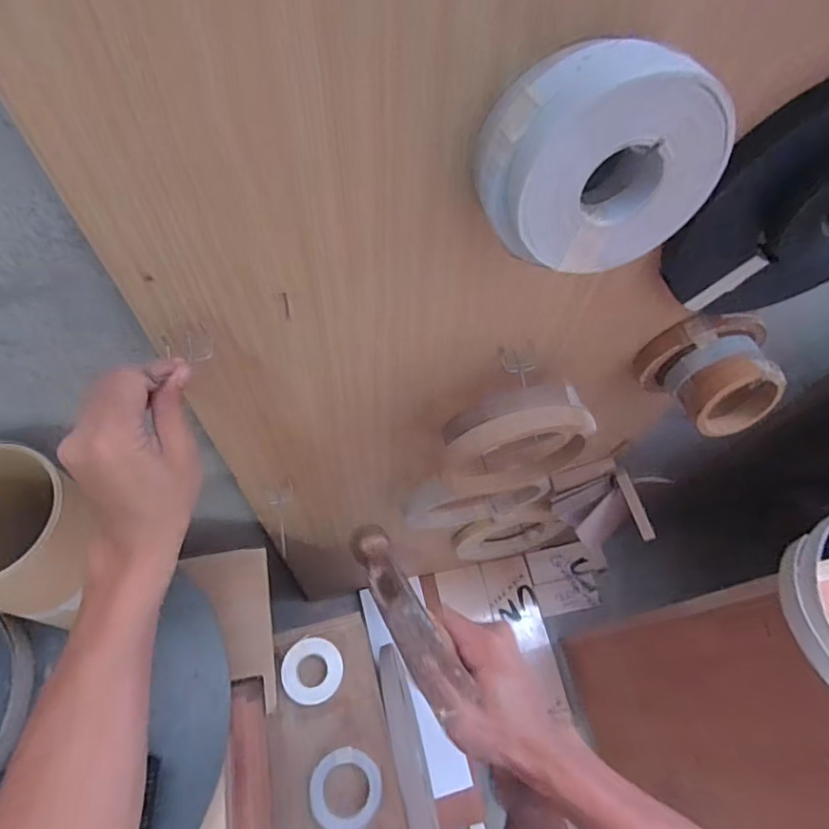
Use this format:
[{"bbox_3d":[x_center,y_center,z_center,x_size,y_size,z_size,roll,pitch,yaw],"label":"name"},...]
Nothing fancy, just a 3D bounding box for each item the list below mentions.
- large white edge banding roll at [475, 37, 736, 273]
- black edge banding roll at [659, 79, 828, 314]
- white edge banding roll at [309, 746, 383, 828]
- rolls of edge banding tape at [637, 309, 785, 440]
[{"bbox_3d":[0.107,-0.149,0.311,0.134,0.114,0.067,-2,62,-4],"label":"large white edge banding roll"},{"bbox_3d":[0.324,-0.163,0.423,0.217,0.206,0.043,-3,62,-5],"label":"black edge banding roll"},{"bbox_3d":[-0.089,0.498,0.704,0.091,0.026,0.095,1,62,-2],"label":"white edge banding roll"},{"bbox_3d":[0.327,-0.037,0.581,0.131,0.102,0.099,1,62,-3],"label":"rolls of edge banding tape"}]

